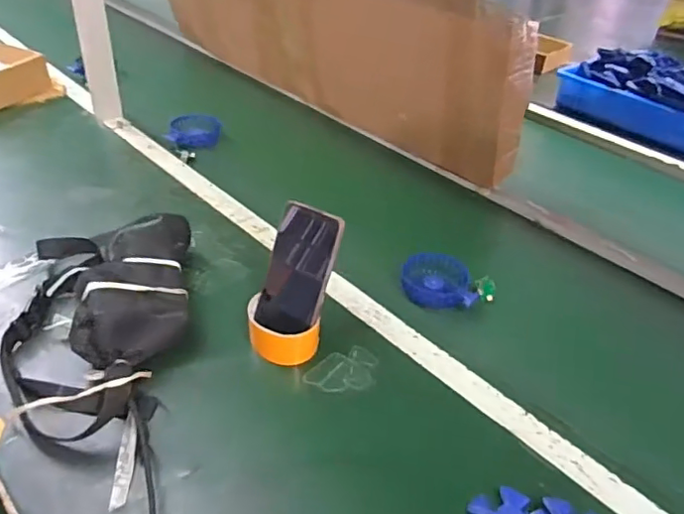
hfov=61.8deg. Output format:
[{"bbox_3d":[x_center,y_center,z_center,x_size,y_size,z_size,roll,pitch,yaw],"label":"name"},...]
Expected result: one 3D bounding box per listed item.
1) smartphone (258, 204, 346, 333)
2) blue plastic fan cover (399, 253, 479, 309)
[{"bbox_3d":[-0.049,0.017,0.650,0.077,0.147,0.013,18,9,15],"label":"smartphone"},{"bbox_3d":[0.129,0.032,0.772,0.092,0.028,0.089,6,37,2],"label":"blue plastic fan cover"}]

